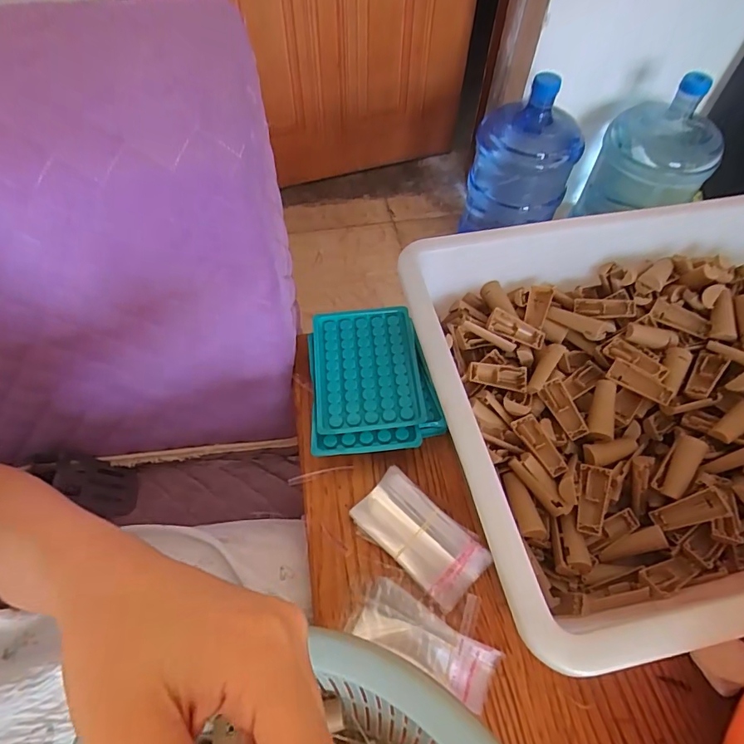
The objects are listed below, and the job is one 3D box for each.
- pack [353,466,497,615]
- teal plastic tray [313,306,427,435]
[{"bbox_3d":[0.037,0.133,0.383,0.105,0.023,0.054,39,65,21],"label":"pack"},{"bbox_3d":[-0.006,-0.004,0.438,0.095,0.010,0.126,-6,61,-1],"label":"teal plastic tray"}]

